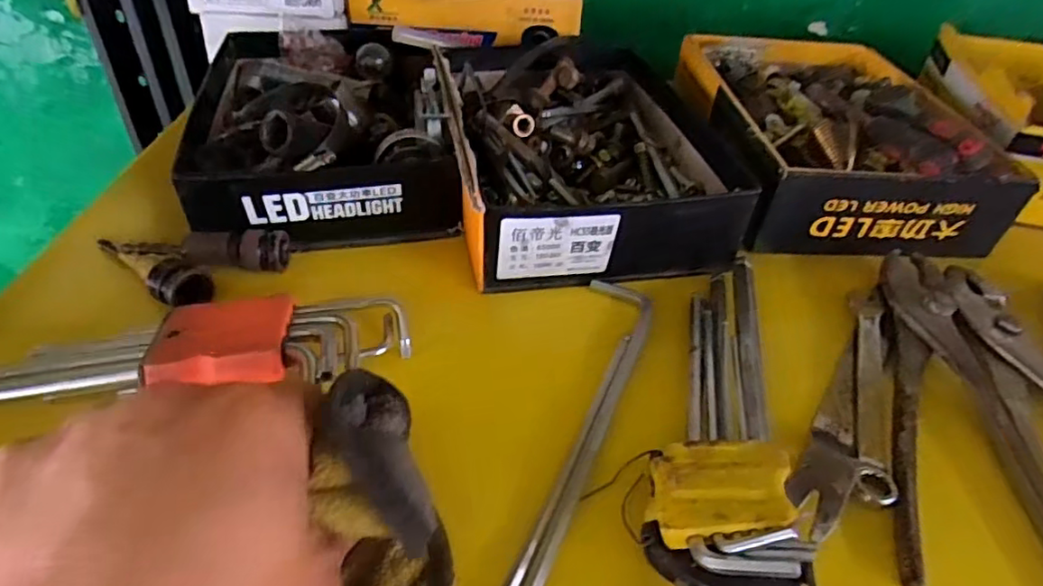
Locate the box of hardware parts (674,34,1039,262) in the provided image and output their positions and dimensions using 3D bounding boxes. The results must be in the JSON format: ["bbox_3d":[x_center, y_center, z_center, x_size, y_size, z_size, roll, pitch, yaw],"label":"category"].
[{"bbox_3d":[0.208,-0.115,0.418,0.173,0.062,0.223,1,41,-5],"label":"box of hardware parts"}]

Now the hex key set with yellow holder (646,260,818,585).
[{"bbox_3d":[0.088,0.052,0.244,0.058,0.031,0.214,17,42,13],"label":"hex key set with yellow holder"}]

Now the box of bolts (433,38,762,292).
[{"bbox_3d":[0.033,-0.092,0.388,0.154,0.056,0.207,-3,42,-10],"label":"box of bolts"}]

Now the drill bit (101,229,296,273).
[{"bbox_3d":[-0.171,-0.021,0.316,0.092,0.021,0.023,-3,42,-9],"label":"drill bit"}]

